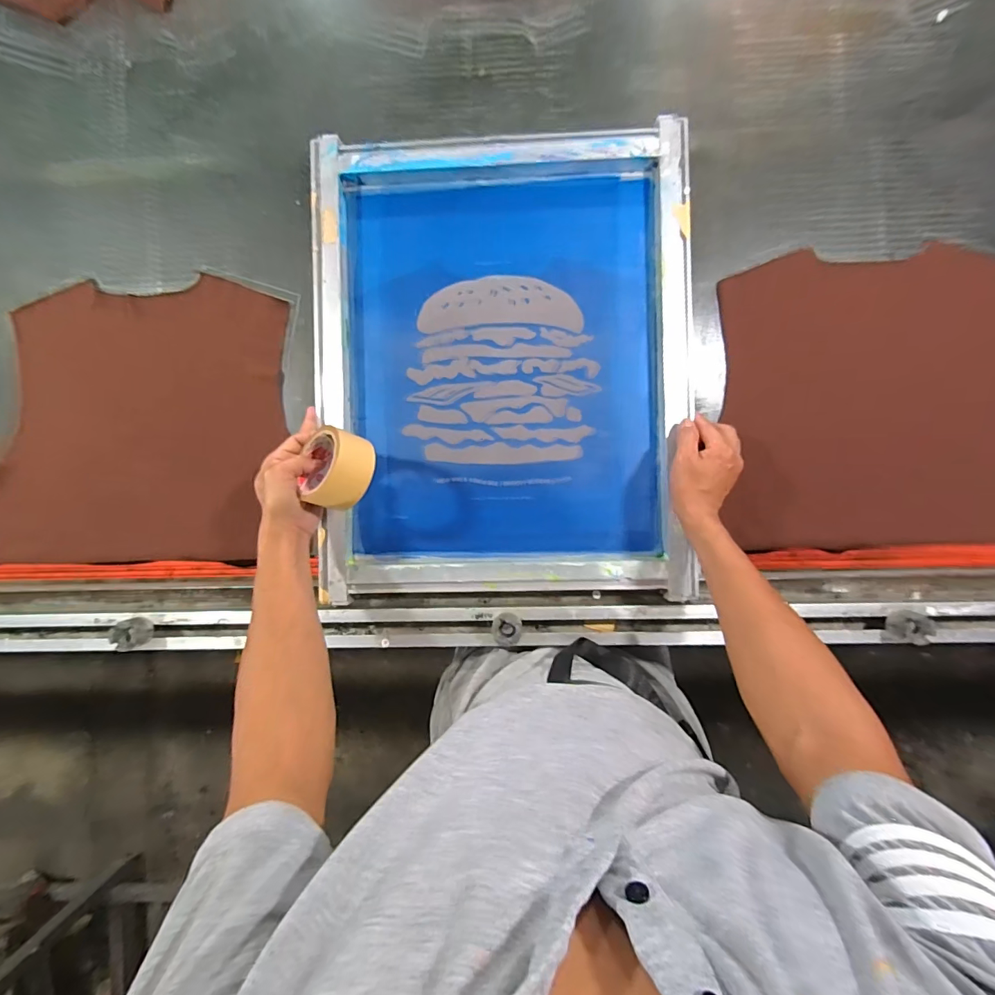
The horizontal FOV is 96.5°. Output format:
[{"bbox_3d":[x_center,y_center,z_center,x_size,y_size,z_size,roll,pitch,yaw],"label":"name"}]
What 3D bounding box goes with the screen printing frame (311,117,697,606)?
[{"bbox_3d":[0.004,-0.169,0.594,0.481,0.046,0.597,-1,91,3],"label":"screen printing frame"}]

